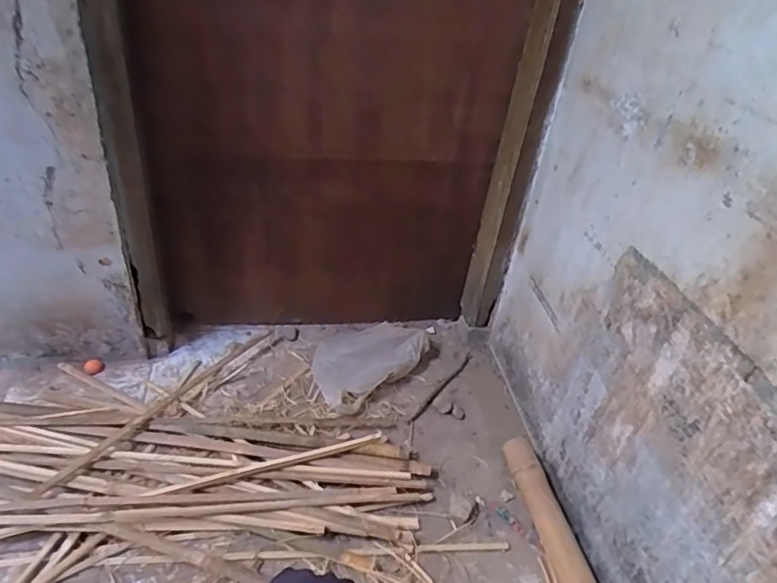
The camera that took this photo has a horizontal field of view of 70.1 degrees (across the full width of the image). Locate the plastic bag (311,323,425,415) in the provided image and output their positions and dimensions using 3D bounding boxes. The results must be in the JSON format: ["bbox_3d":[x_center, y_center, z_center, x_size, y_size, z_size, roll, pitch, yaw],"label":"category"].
[{"bbox_3d":[-0.060,0.176,1.469,0.314,0.074,0.230,-19,44,-32],"label":"plastic bag"}]

